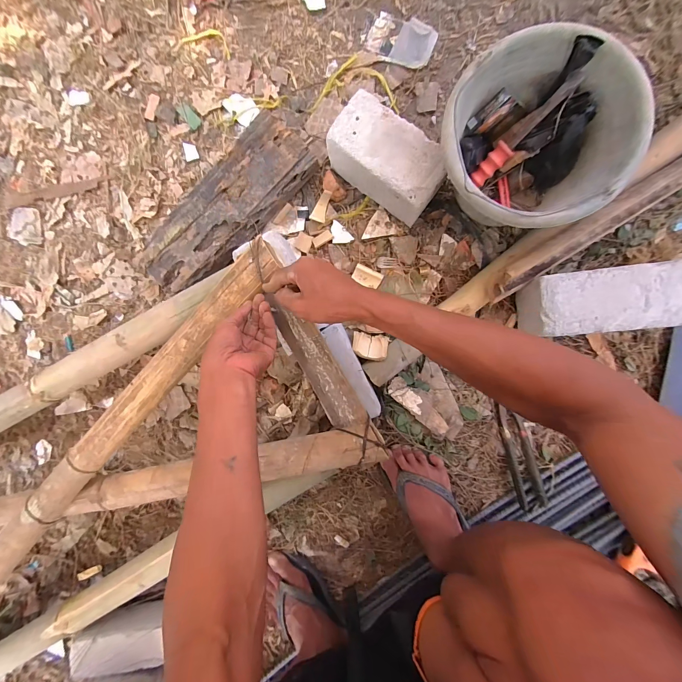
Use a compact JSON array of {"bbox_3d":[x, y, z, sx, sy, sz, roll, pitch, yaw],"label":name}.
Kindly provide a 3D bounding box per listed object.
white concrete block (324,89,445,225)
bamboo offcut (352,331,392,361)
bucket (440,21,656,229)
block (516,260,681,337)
[{"bbox_3d":[0.081,-0.313,0.531,0.200,0.106,0.107,37,93,0],"label":"white concrete block"},{"bbox_3d":[0.055,0.008,0.566,0.067,0.021,0.055,17,54,1],"label":"bamboo offcut"},{"bbox_3d":[0.272,-0.286,0.463,0.233,0.174,0.246,0,92,1],"label":"bucket"},{"bbox_3d":[0.455,-0.069,0.494,0.265,0.094,0.096,-6,92,2],"label":"block"}]

